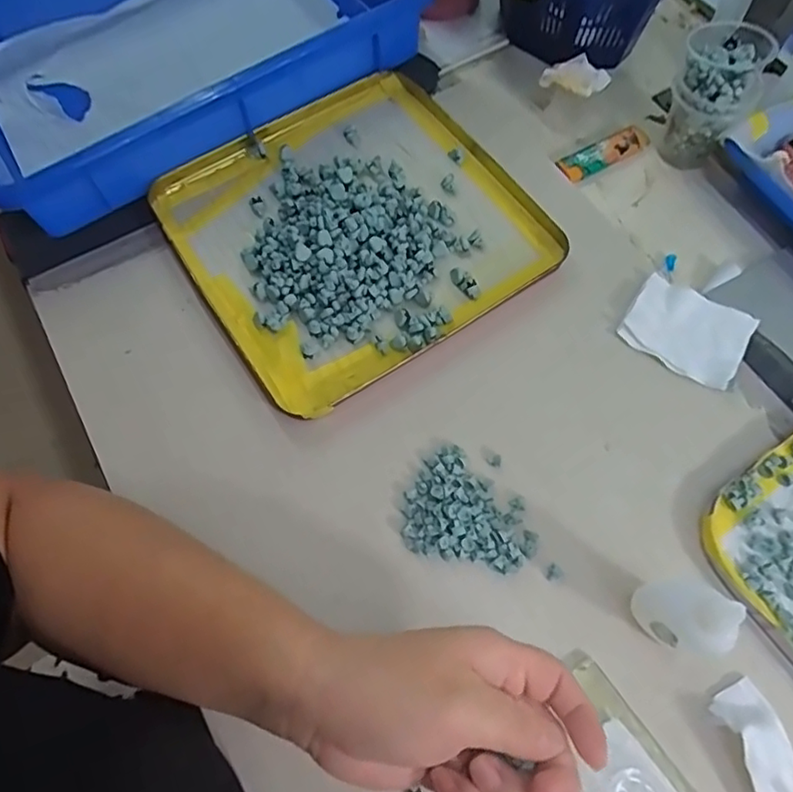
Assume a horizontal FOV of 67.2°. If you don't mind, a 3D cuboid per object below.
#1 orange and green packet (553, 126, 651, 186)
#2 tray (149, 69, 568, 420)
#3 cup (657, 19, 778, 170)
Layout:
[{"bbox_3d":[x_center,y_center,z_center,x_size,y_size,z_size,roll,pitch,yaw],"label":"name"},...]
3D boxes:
[{"bbox_3d":[0.167,-0.196,0.483,0.077,0.010,0.022,-26,68,-9],"label":"orange and green packet"},{"bbox_3d":[-0.032,-0.132,0.443,0.237,0.024,0.237,-33,69,-11],"label":"tray"},{"bbox_3d":[0.238,-0.226,0.458,0.059,0.096,0.056,21,69,11],"label":"cup"}]

